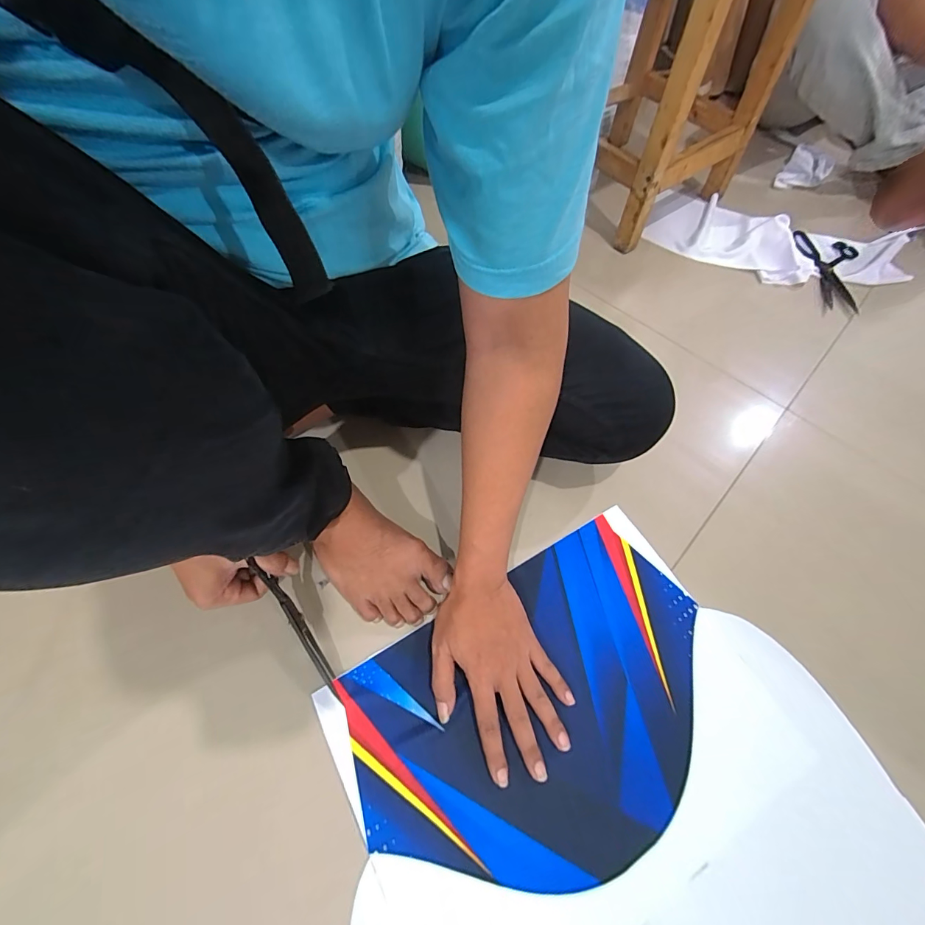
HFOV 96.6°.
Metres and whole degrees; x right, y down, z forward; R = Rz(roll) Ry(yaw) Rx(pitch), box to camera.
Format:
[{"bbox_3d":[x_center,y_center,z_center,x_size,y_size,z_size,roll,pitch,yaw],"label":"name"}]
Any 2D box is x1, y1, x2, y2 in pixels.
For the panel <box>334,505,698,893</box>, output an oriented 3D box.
[{"bbox_3d":[0.094,0.251,0.433,0.402,0.011,0.267,-28,66,-16],"label":"panel"}]

